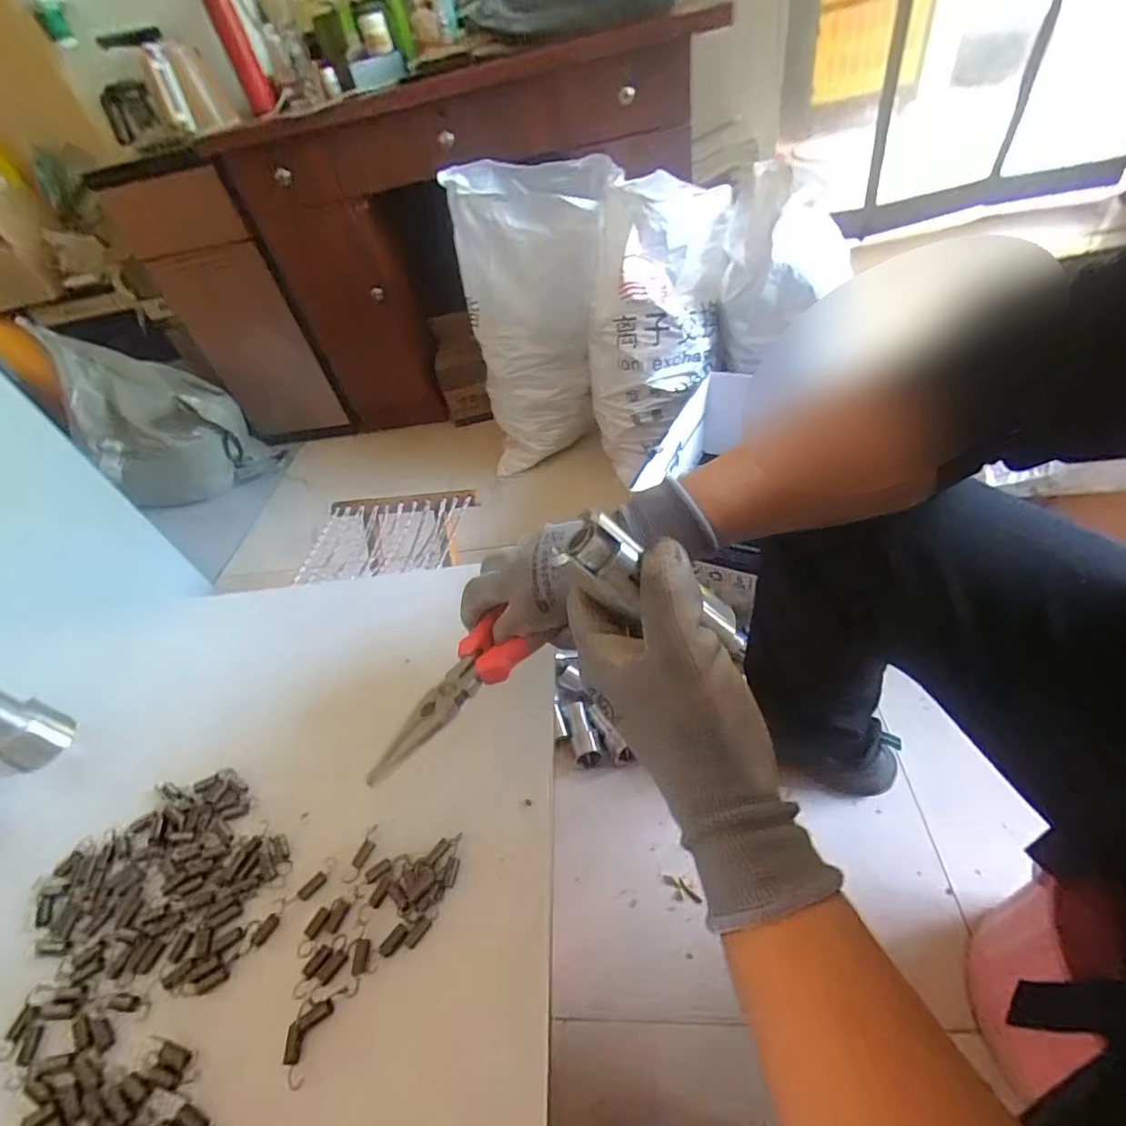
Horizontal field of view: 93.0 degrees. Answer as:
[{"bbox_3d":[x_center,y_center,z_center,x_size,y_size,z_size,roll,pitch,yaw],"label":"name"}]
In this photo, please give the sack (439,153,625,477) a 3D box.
[{"bbox_3d":[-0.038,-0.510,1.168,0.313,0.582,0.182,-1,47,14],"label":"sack"}]

